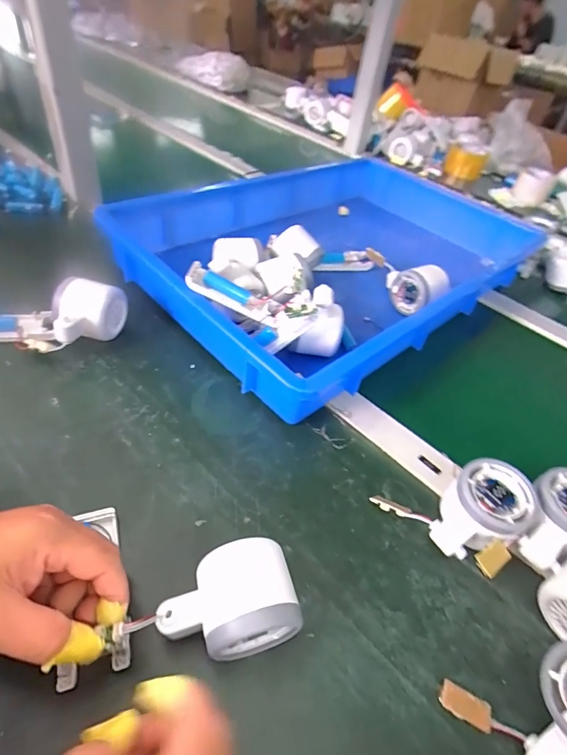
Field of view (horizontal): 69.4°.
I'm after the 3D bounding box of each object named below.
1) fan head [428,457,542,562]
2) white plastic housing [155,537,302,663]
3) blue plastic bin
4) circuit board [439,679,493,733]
[{"bbox_3d":[0.154,0.110,0.328,0.082,0.052,0.056,-19,52,-26],"label":"fan head"},{"bbox_3d":[-0.036,0.145,0.262,0.081,0.061,0.054,-6,48,-16],"label":"white plastic housing"},{"bbox_3d":[0.089,-0.188,0.571,0.552,0.087,0.361,-31,58,-33],"label":"blue plastic bin"},{"bbox_3d":[0.116,0.210,0.260,0.033,0.004,0.016,25,47,14],"label":"circuit board"}]

